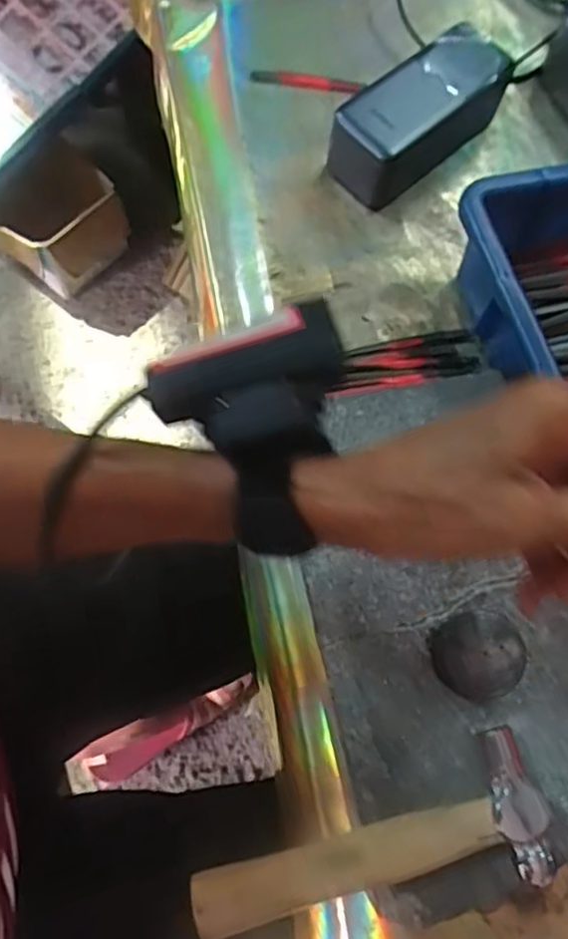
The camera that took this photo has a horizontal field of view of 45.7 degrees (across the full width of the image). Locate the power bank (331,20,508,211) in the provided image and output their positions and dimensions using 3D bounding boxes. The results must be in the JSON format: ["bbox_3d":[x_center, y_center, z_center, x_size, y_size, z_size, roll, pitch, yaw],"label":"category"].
[{"bbox_3d":[0.091,-0.238,0.458,0.130,0.053,0.053,-39,76,-13],"label":"power bank"}]

